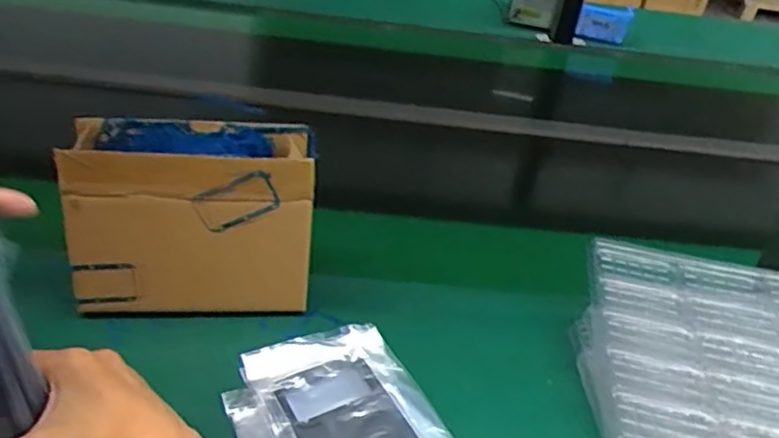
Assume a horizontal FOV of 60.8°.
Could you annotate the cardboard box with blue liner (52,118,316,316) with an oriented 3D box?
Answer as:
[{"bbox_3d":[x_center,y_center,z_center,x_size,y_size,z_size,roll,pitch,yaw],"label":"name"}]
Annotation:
[{"bbox_3d":[-0.164,-0.004,0.568,0.192,0.151,0.088,1,34,-10],"label":"cardboard box with blue liner"}]

